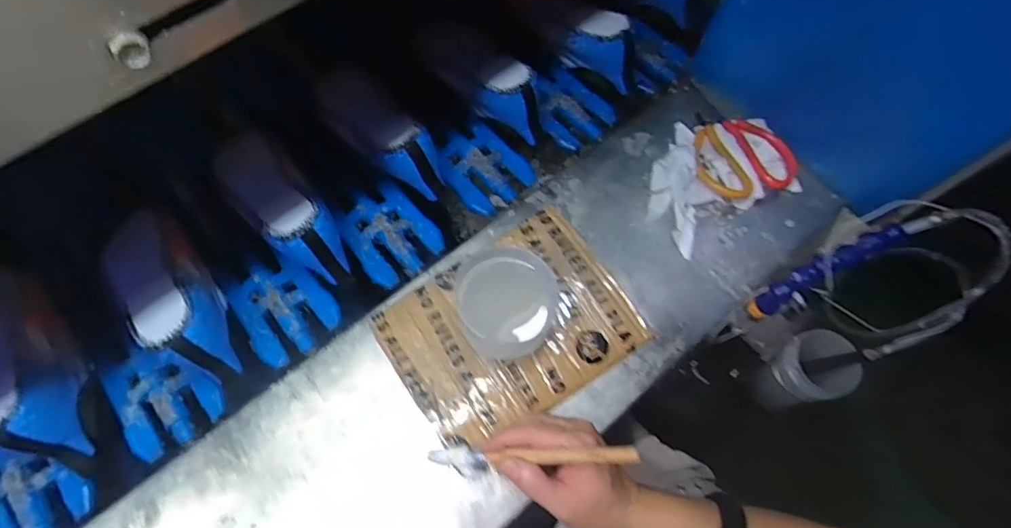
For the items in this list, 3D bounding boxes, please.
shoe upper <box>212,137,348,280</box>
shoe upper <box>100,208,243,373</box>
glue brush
[{"bbox_3d":[-0.249,-0.062,0.571,0.074,0.086,0.206,-39,61,-14],"label":"shoe upper"},{"bbox_3d":[-0.337,0.032,0.523,0.079,0.089,0.208,-38,74,-15],"label":"shoe upper"},{"bbox_3d":[0.016,0.157,0.416,0.186,0.010,0.023,-12,66,25],"label":"glue brush"}]

